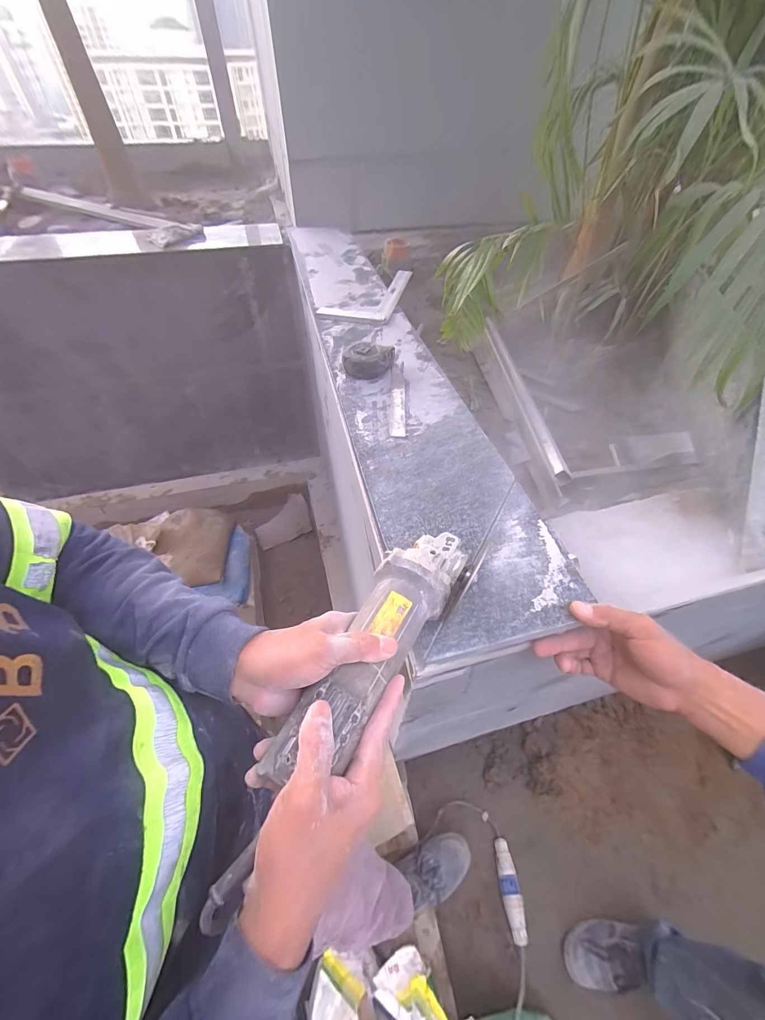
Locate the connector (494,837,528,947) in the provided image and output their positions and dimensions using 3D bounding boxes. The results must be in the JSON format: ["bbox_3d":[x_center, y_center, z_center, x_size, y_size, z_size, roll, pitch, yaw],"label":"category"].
[{"bbox_3d":[0.342,1.018,1.015,0.051,0.048,0.201,-4,52,-4],"label":"connector"}]

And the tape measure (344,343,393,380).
[{"bbox_3d":[-0.026,-0.279,0.694,0.078,0.037,0.077,14,53,10],"label":"tape measure"}]

